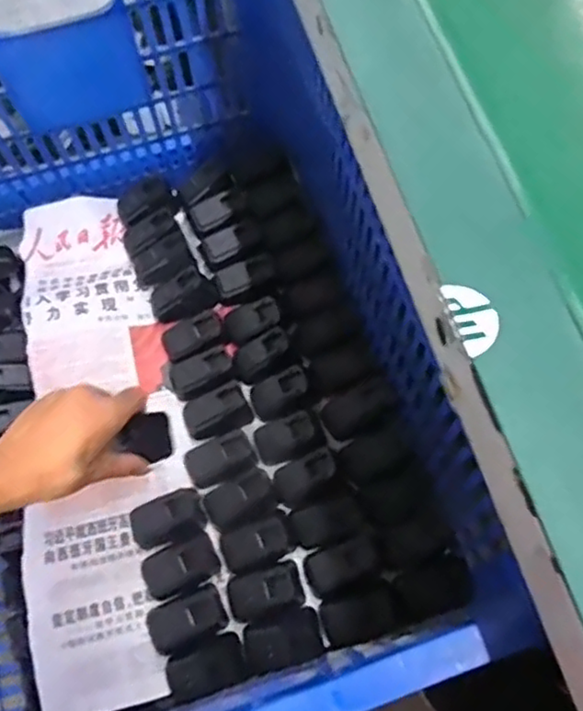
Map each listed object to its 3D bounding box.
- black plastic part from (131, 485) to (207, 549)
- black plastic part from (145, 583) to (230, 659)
[{"bbox_3d":[-0.123,0.161,0.638,0.071,0.031,0.043,-21,66,-6],"label":"black plastic part"},{"bbox_3d":[-0.095,0.238,0.586,0.067,0.027,0.043,-24,67,-8],"label":"black plastic part"}]

